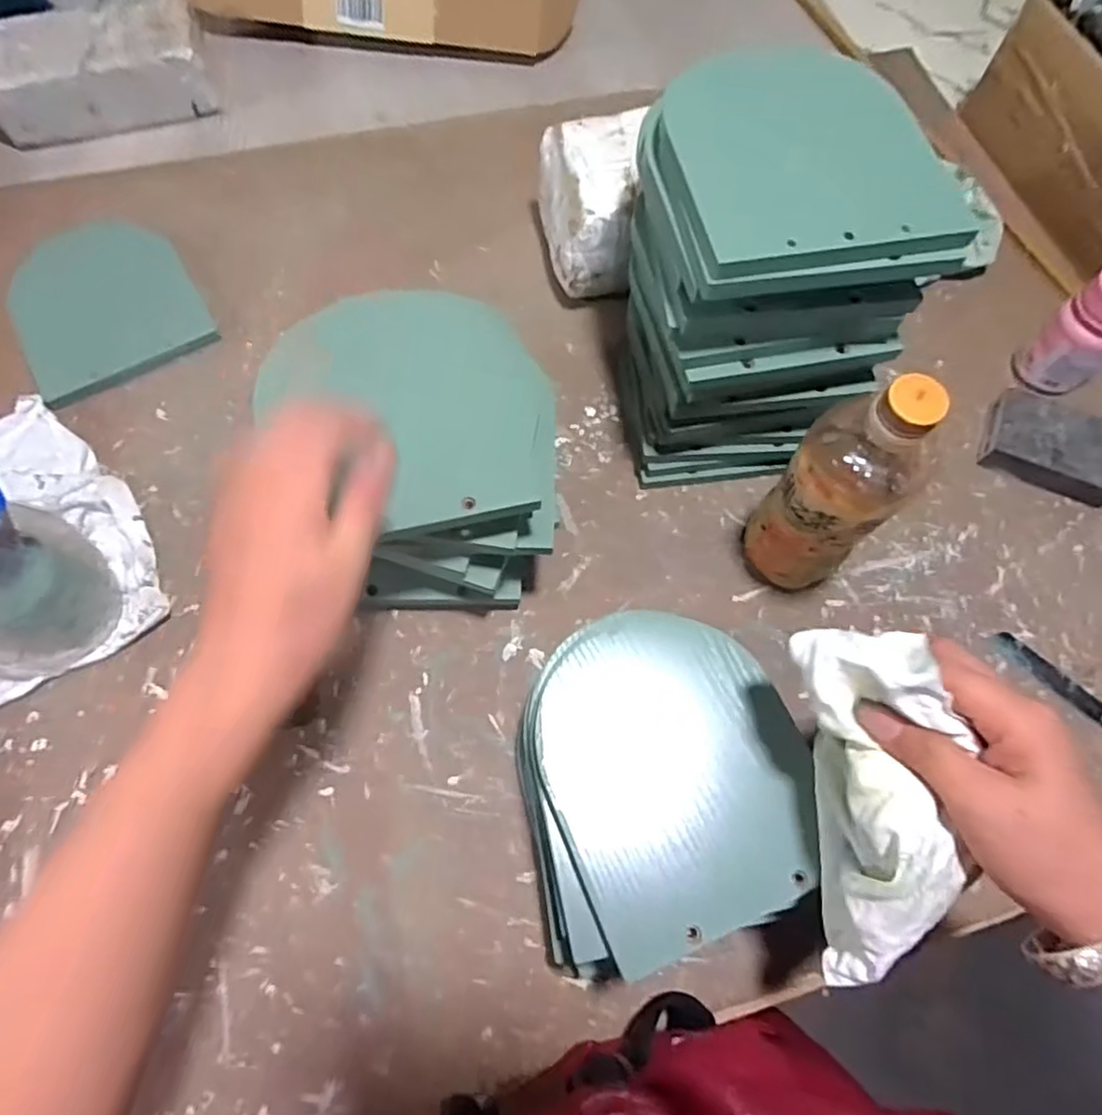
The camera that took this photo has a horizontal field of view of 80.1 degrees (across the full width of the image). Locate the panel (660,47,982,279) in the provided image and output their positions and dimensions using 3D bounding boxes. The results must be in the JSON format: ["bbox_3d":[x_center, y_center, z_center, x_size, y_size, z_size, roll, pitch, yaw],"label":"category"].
[{"bbox_3d":[0.142,-0.234,0.376,0.145,0.011,0.166,-9,69,-5],"label":"panel"}]

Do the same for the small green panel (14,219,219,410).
[{"bbox_3d":[-0.395,-0.231,0.575,0.144,0.015,0.187,-29,71,-14],"label":"small green panel"}]

